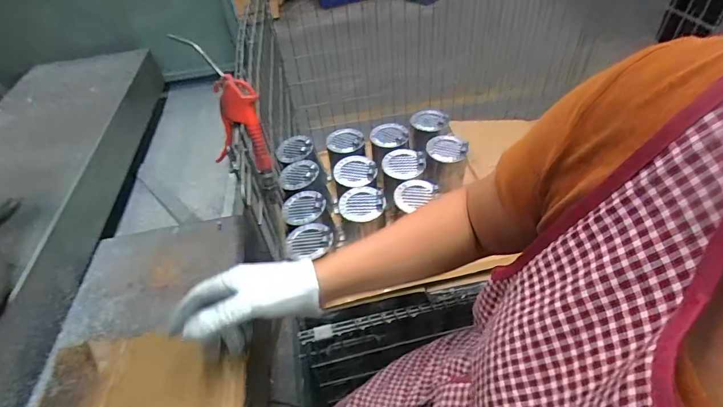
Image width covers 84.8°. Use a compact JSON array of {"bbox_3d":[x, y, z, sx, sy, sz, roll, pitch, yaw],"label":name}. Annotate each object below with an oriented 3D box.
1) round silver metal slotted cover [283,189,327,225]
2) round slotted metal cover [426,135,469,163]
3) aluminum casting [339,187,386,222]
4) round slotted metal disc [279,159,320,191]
[{"bbox_3d":[-0.114,0.005,0.775,0.083,0.024,0.083,-3,45,3],"label":"round silver metal slotted cover"},{"bbox_3d":[0.181,-0.119,0.832,0.083,0.023,0.071,18,50,22],"label":"round slotted metal cover"},{"bbox_3d":[0.000,-0.005,0.752,0.085,0.025,0.080,-3,45,3],"label":"aluminum casting"},{"bbox_3d":[-0.134,-0.063,0.841,0.088,0.011,0.088,-26,44,8],"label":"round slotted metal disc"}]

